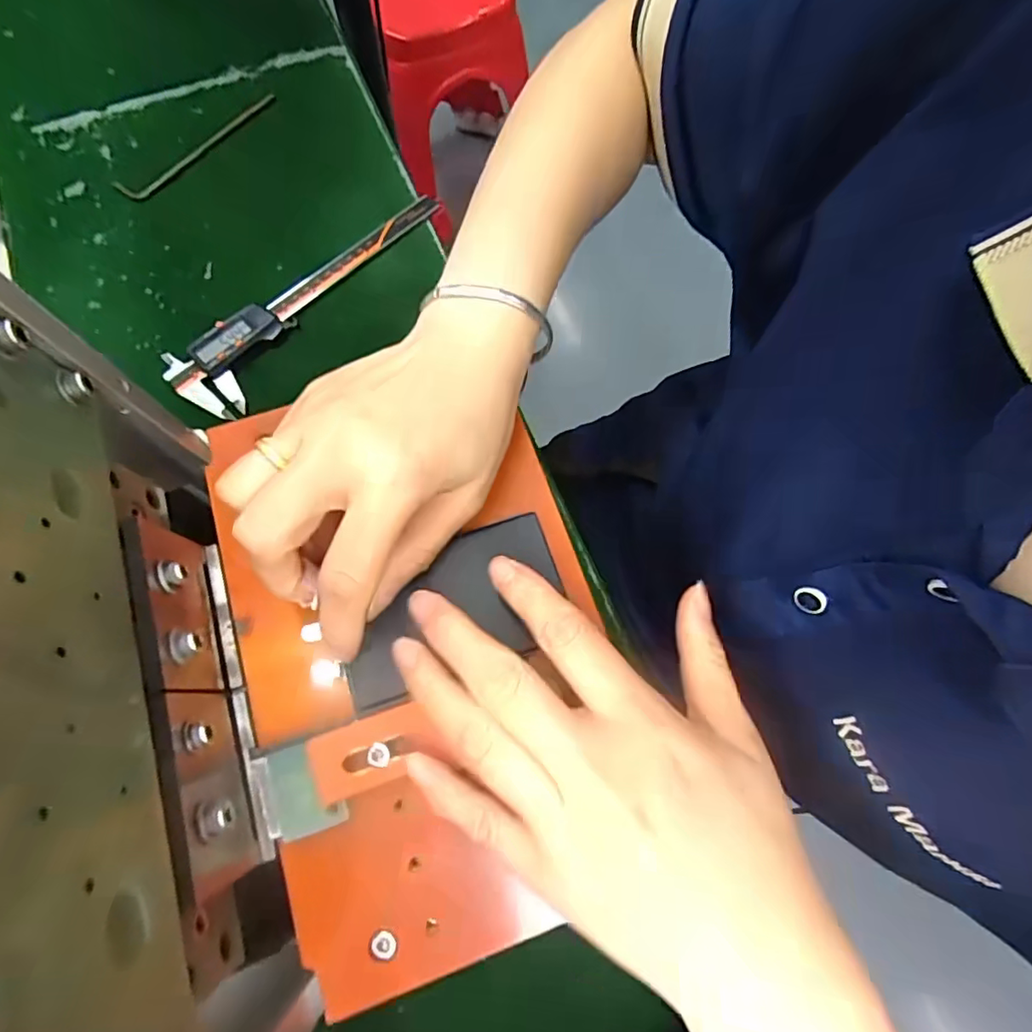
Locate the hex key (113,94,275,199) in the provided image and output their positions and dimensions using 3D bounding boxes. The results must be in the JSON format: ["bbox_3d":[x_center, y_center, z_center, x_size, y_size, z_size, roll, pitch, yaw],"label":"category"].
[{"bbox_3d":[-0.250,-0.297,0.439,0.144,0.008,0.024,-42,78,-13],"label":"hex key"}]

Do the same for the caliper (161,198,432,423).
[{"bbox_3d":[-0.144,-0.162,0.397,0.061,0.017,0.230,39,76,11],"label":"caliper"}]

